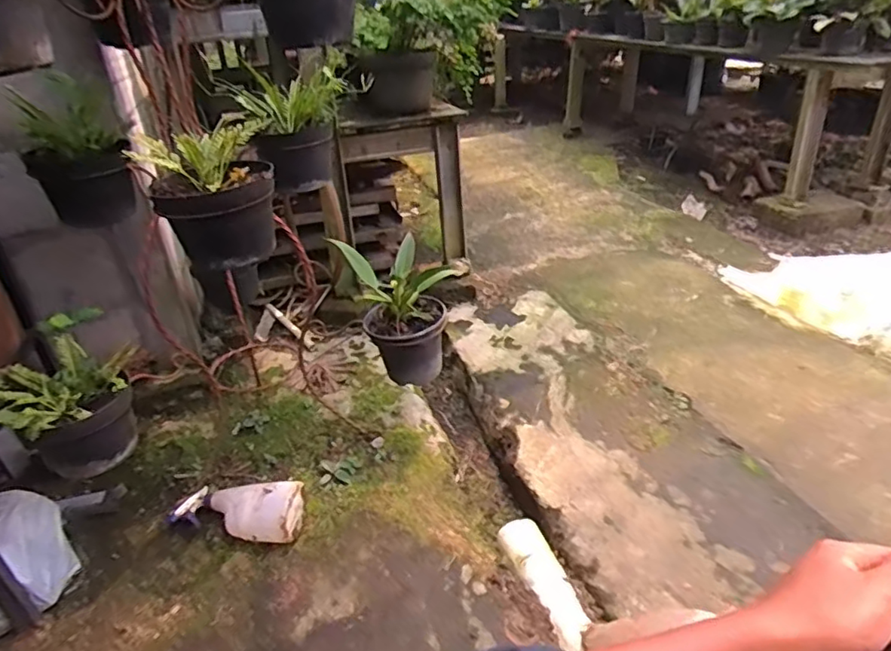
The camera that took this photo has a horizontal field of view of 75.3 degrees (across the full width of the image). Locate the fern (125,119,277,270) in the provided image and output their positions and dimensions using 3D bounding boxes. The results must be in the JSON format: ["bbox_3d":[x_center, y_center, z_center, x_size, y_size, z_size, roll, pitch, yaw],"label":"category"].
[{"bbox_3d":[-0.338,-0.190,0.865,0.174,0.170,0.143,-17,33,-20],"label":"fern"}]

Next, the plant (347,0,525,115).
[{"bbox_3d":[-0.029,-0.829,1.623,0.353,0.400,0.646,10,33,23],"label":"plant"}]

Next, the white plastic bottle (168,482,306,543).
[{"bbox_3d":[-0.402,0.349,1.099,0.261,0.080,0.111,0,31,10],"label":"white plastic bottle"}]

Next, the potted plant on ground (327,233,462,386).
[{"bbox_3d":[-0.081,-0.028,1.161,0.220,0.244,0.172,-8,31,-7],"label":"potted plant on ground"}]

